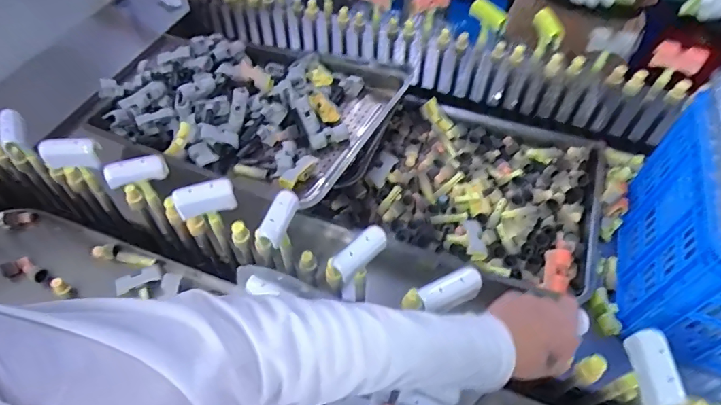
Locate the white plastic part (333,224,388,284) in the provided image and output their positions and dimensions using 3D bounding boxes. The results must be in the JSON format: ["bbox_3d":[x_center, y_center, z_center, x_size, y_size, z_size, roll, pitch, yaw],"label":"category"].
[{"bbox_3d":[0.002,0.062,0.568,0.029,0.033,0.081,39,63,22],"label":"white plastic part"}]

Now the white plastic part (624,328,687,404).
[{"bbox_3d":[0.315,0.179,0.483,0.032,0.043,0.081,7,56,3],"label":"white plastic part"}]

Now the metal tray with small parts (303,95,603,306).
[{"bbox_3d":[0.242,-0.035,0.904,0.452,0.049,0.423,24,58,14],"label":"metal tray with small parts"}]

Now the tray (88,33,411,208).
[{"bbox_3d":[-0.233,-0.235,0.952,0.599,0.084,0.431,25,59,15],"label":"tray"}]

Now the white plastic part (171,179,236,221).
[{"bbox_3d":[-0.216,-0.005,0.625,0.084,0.046,0.032,-9,56,-7],"label":"white plastic part"}]

